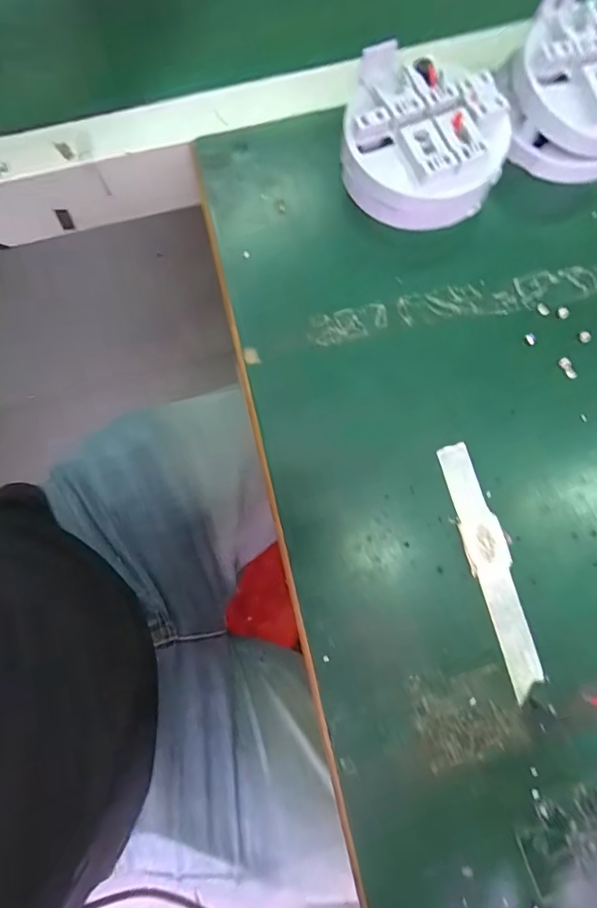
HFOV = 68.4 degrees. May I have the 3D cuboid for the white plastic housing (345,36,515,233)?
[{"bbox_3d":[0.081,-0.201,0.290,0.102,0.044,0.097,15,77,3],"label":"white plastic housing"}]

